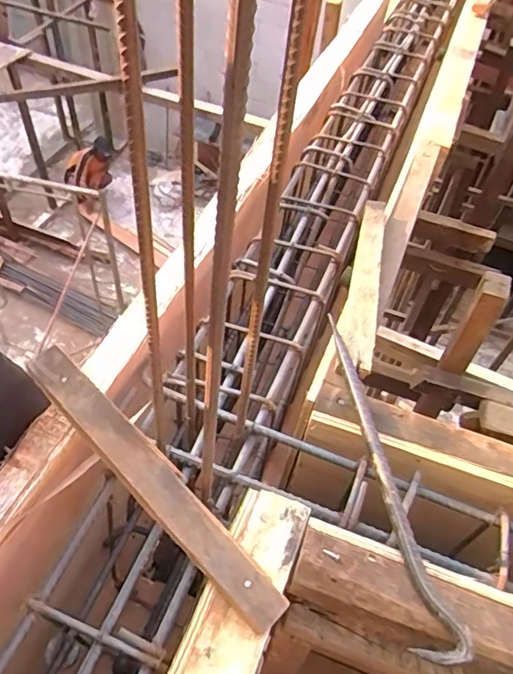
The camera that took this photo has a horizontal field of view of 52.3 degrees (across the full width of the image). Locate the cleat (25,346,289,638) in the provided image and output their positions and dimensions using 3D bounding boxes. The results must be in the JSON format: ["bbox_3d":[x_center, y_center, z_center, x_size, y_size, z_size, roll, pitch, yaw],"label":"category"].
[{"bbox_3d":[-0.104,0.134,0.501,0.339,0.014,0.039,42,62,17],"label":"cleat"}]

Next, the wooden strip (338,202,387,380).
[{"bbox_3d":[0.154,-0.083,0.741,0.043,0.029,0.350,14,51,5],"label":"wooden strip"}]

